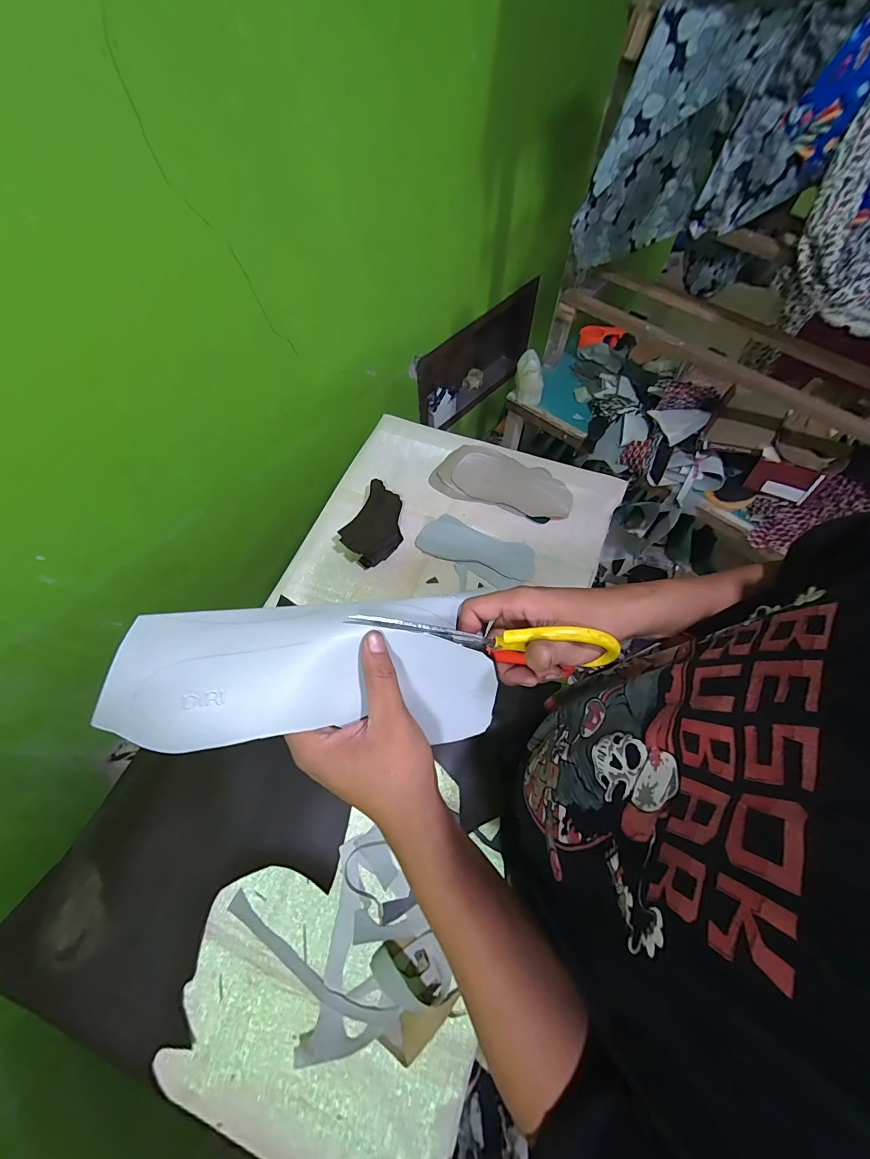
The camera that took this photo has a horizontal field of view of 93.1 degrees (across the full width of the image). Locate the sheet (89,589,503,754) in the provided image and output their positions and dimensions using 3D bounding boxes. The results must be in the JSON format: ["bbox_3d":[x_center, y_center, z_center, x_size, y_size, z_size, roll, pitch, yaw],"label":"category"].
[{"bbox_3d":[-0.066,0.064,0.301,0.255,0.050,0.107,5,60,-25],"label":"sheet"}]

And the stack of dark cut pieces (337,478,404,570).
[{"bbox_3d":[-0.120,-0.119,0.876,0.119,0.059,0.186,23,65,12],"label":"stack of dark cut pieces"}]

